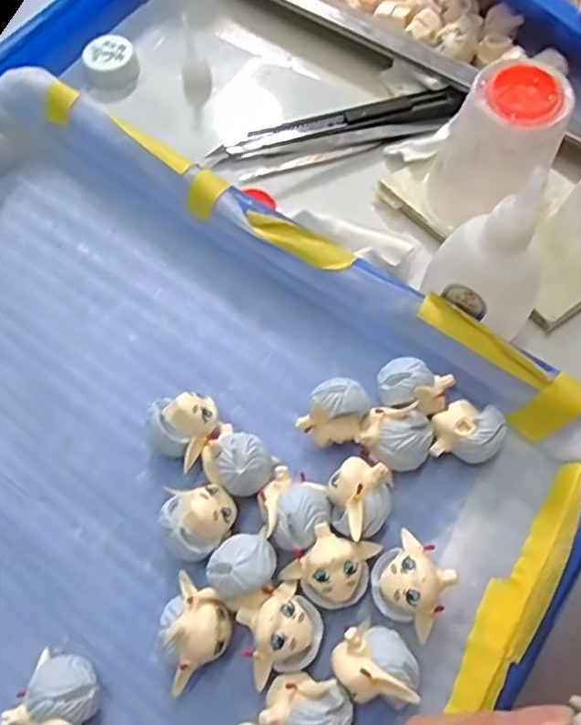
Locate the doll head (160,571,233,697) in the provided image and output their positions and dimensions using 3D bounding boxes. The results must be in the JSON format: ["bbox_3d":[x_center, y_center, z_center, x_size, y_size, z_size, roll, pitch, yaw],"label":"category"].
[{"bbox_3d":[-0.032,0.092,0.203,0.023,0.024,0.035,-15,67,-5],"label":"doll head"}]

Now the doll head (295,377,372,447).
[{"bbox_3d":[0.018,0.021,0.234,0.021,0.027,0.027,33,72,14],"label":"doll head"}]

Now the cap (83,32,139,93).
[{"bbox_3d":[-0.101,-0.171,0.333,0.027,0.013,0.031,-17,68,-6],"label":"cap"}]

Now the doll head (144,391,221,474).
[{"bbox_3d":[-0.042,0.026,0.233,0.024,0.020,0.028,33,72,14],"label":"doll head"}]

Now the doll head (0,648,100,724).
[{"bbox_3d":[-0.077,0.113,0.197,0.024,0.021,0.027,28,71,13],"label":"doll head"}]

